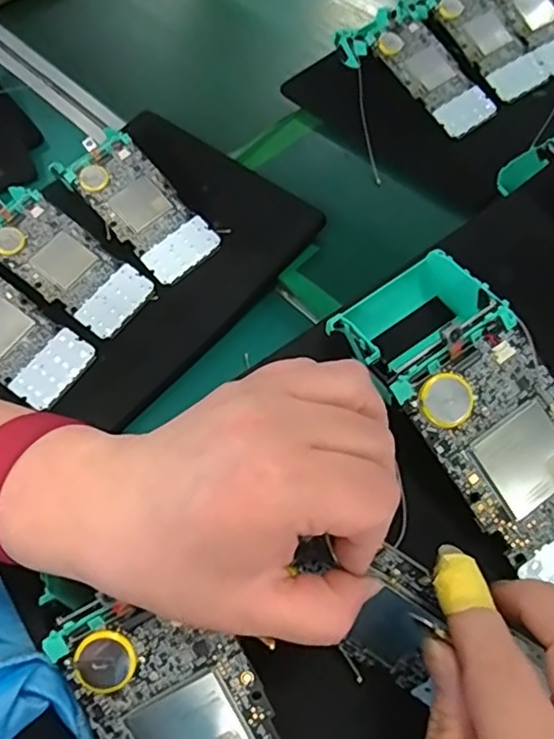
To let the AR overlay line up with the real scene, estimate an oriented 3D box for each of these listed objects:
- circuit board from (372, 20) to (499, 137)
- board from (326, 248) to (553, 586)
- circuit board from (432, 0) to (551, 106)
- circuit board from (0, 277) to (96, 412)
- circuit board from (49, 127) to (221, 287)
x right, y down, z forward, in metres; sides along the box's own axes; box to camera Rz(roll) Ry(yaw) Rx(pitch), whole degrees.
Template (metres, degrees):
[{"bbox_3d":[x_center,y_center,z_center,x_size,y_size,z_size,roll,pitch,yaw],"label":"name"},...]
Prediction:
[{"bbox_3d":[0.158,-0.289,0.582,0.067,0.008,0.128,-35,85,-17],"label":"circuit board"},{"bbox_3d":[0.109,0.022,0.278,0.085,0.054,0.179,-32,80,-14],"label":"board"},{"bbox_3d":[0.220,-0.335,0.602,0.064,0.007,0.128,-34,84,-15],"label":"circuit board"},{"bbox_3d":[-0.229,-0.036,0.469,0.158,0.015,0.069,39,68,-2],"label":"circuit board"},{"bbox_3d":[-0.121,-0.145,0.519,0.067,0.010,0.148,-42,87,-13],"label":"circuit board"}]

